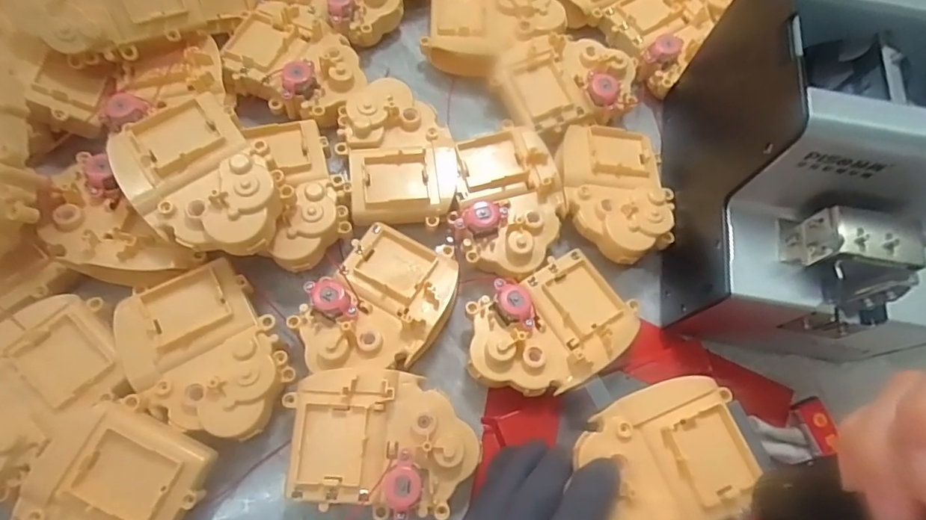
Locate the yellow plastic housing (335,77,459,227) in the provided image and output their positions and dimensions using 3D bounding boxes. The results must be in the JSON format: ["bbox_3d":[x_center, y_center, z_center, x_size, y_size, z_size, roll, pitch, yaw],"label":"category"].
[{"bbox_3d":[-0.042,-0.072,0.342,0.070,0.020,0.100,-7,69,-4],"label":"yellow plastic housing"}]

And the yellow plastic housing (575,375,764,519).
[{"bbox_3d":[0.101,0.100,0.255,0.088,0.012,0.072,-21,71,-9],"label":"yellow plastic housing"}]

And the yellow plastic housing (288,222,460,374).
[{"bbox_3d":[-0.050,0.024,0.304,0.075,0.023,0.089,22,69,3],"label":"yellow plastic housing"}]

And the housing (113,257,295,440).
[{"bbox_3d":[-0.140,0.049,0.285,0.070,0.019,0.102,-36,74,-14],"label":"housing"}]

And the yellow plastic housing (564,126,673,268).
[{"bbox_3d":[0.101,-0.046,0.344,0.069,0.019,0.096,1,70,-5],"label":"yellow plastic housing"}]

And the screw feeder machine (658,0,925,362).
[{"bbox_3d":[0.204,-0.051,0.303,0.137,0.138,0.177,12,67,0],"label":"screw feeder machine"}]

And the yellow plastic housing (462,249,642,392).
[{"bbox_3d":[0.050,0.038,0.305,0.099,0.018,0.068,-29,72,-12],"label":"yellow plastic housing"}]

